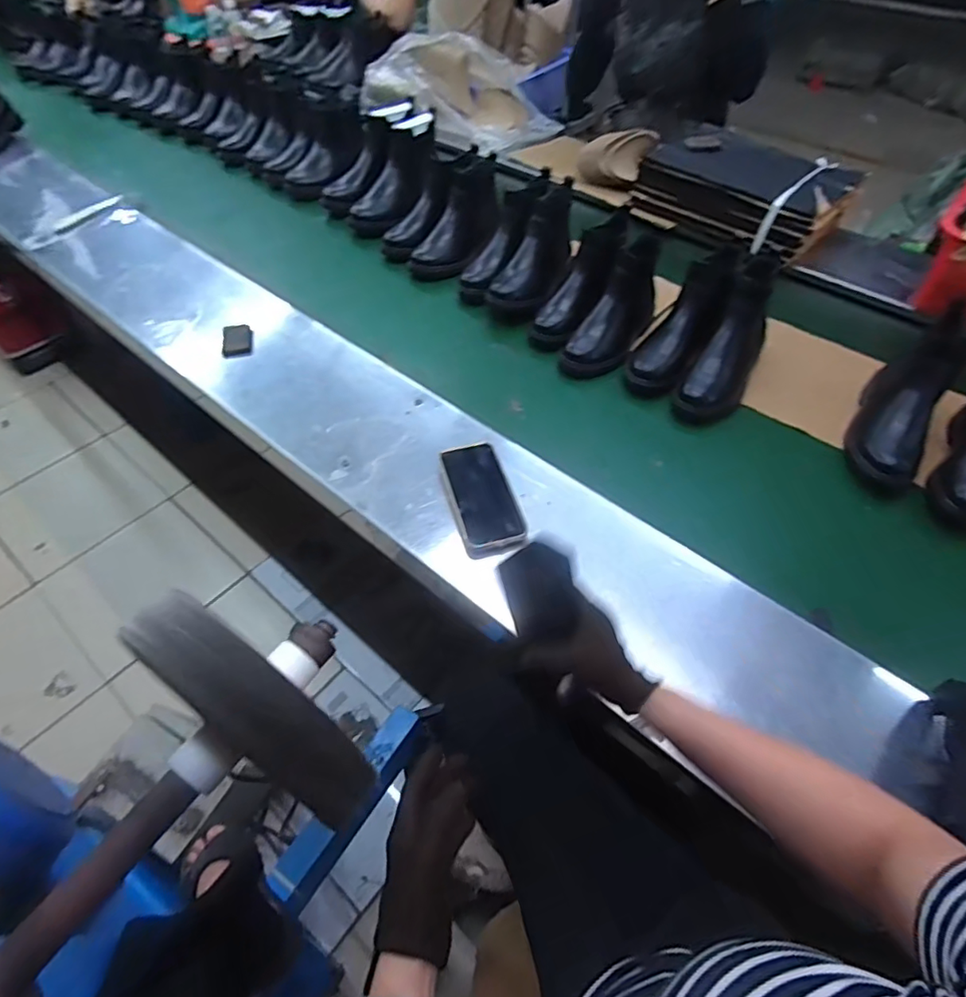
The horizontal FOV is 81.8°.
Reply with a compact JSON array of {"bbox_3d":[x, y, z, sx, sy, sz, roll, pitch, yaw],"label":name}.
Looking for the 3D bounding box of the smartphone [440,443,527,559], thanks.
[{"bbox_3d":[-0.002,-0.003,0.729,0.078,0.017,0.157,-16,63,-5],"label":"smartphone"}]

